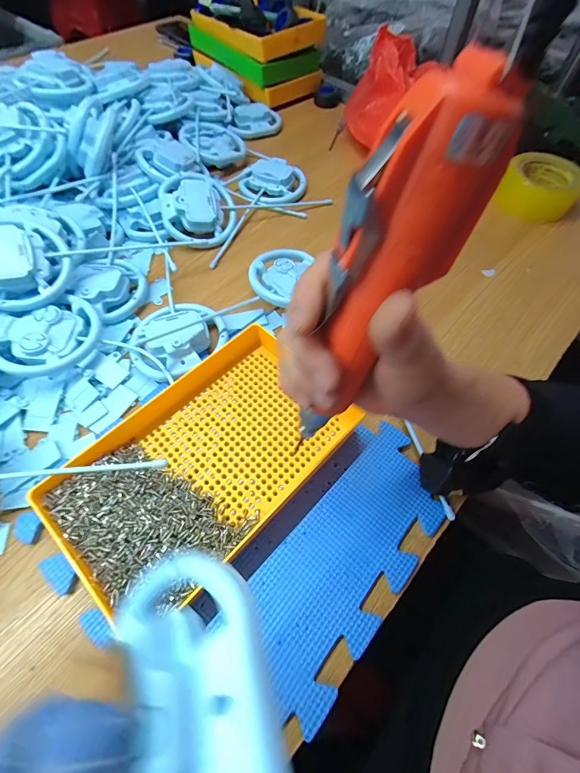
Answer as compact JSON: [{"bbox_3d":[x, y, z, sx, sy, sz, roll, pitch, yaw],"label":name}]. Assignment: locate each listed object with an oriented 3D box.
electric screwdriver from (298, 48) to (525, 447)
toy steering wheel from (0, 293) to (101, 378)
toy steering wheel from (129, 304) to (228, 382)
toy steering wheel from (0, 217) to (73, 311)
[{"bbox_3d":[0.037,-0.034,0.160,0.035,0.174,0.039,38,50,17],"label":"electric screwdriver"},{"bbox_3d":[-0.249,-0.051,0.358,0.085,0.026,0.101,36,64,16],"label":"toy steering wheel"},{"bbox_3d":[-0.124,-0.055,0.375,0.084,0.033,0.098,36,64,16],"label":"toy steering wheel"},{"bbox_3d":[-0.289,-0.131,0.362,0.103,0.039,0.100,-3,66,-21],"label":"toy steering wheel"}]

